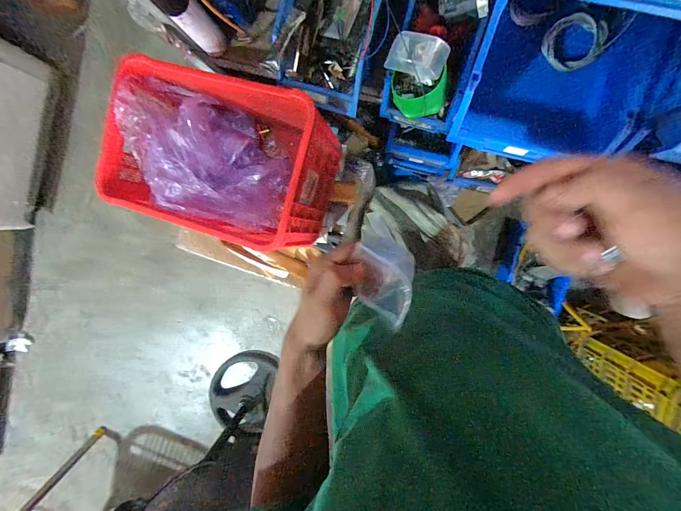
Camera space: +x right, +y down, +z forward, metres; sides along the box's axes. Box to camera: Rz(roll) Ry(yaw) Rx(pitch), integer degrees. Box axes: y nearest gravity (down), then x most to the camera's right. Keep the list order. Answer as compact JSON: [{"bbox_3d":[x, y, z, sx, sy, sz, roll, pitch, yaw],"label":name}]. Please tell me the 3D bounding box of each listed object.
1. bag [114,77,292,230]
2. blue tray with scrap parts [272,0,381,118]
[{"bbox_3d":[-0.347,-0.263,0.861,0.392,0.213,0.305,17,97,6],"label":"bag"},{"bbox_3d":[-0.028,-0.457,0.678,0.202,0.101,0.247,16,97,6],"label":"blue tray with scrap parts"}]

